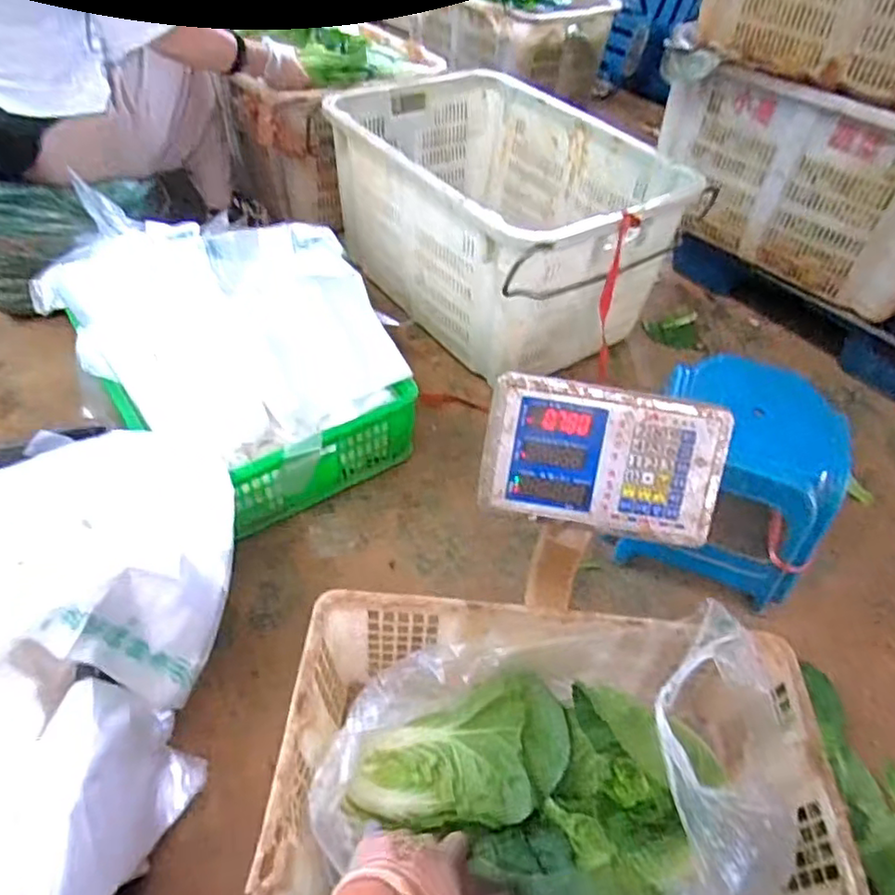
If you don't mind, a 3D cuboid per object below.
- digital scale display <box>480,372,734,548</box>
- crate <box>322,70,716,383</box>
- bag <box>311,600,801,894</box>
[{"bbox_3d":[0.164,0.011,0.675,0.241,0.147,0.065,11,11,2],"label":"digital scale display"},{"bbox_3d":[0.109,-0.482,1.314,0.505,0.327,0.701,-26,55,-28],"label":"crate"},{"bbox_3d":[0.100,0.297,0.538,0.401,0.157,0.278,-3,47,-9],"label":"bag"}]

